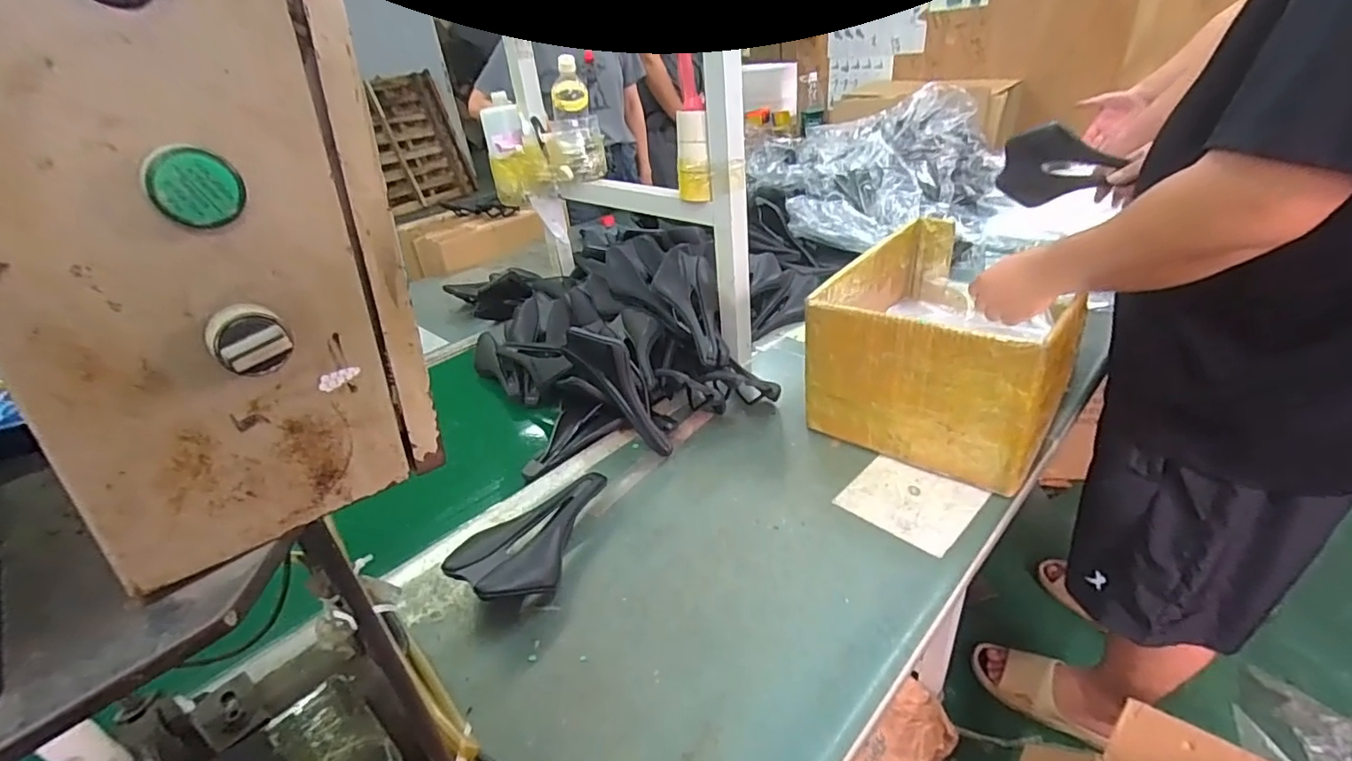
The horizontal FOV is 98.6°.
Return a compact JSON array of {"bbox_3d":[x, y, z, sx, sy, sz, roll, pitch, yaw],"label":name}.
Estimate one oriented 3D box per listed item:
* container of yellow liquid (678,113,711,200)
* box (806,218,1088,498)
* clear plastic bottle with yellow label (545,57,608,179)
[{"bbox_3d":[0.027,-0.363,0.944,0.050,0.134,0.050,-6,31,1],"label":"container of yellow liquid"},{"bbox_3d":[0.430,-0.073,0.895,0.302,0.212,0.422,18,39,35],"label":"box"},{"bbox_3d":[-0.204,-0.510,1.142,0.104,0.212,0.089,-11,31,-8],"label":"clear plastic bottle with yellow label"}]

